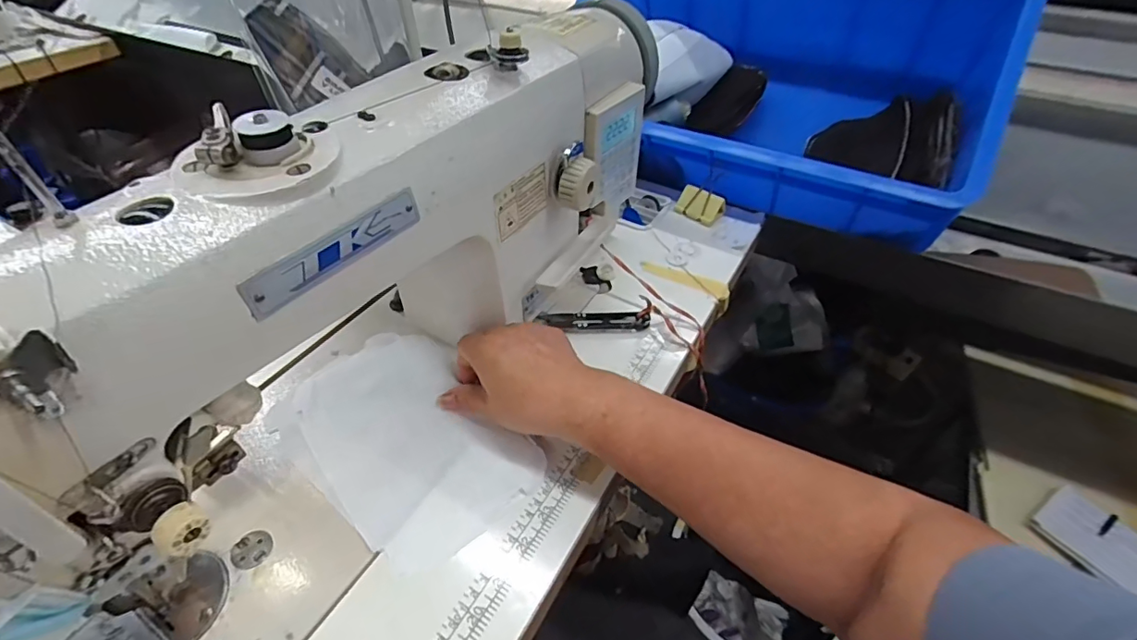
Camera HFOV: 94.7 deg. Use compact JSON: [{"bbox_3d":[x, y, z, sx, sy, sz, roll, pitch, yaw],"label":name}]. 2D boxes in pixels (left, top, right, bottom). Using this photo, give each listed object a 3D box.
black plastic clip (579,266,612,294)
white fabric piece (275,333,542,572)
[{"bbox_3d":[0.027,-0.043,0.538,0.019,0.006,0.040,-27,51,-26],"label":"black plastic clip"},{"bbox_3d":[-0.127,0.088,0.401,0.134,0.006,0.199,-34,56,-27],"label":"white fabric piece"}]

